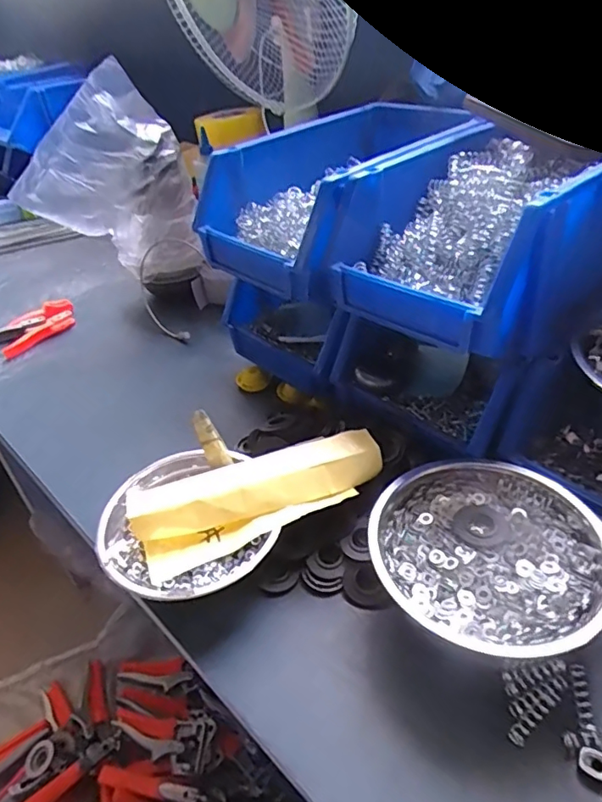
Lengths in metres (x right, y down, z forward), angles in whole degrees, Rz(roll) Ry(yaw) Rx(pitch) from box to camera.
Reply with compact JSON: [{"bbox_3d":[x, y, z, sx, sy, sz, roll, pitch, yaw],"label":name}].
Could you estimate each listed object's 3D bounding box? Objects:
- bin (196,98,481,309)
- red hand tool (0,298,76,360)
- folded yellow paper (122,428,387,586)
[{"bbox_3d":[0.038,-0.239,0.627,0.289,0.124,0.212,-31,45,-30],"label":"bin"},{"bbox_3d":[-0.456,-0.122,0.886,0.175,0.023,0.105,-33,45,-31],"label":"red hand tool"},{"bbox_3d":[-0.036,0.081,0.497,0.234,0.031,0.070,-18,39,-15],"label":"folded yellow paper"}]

